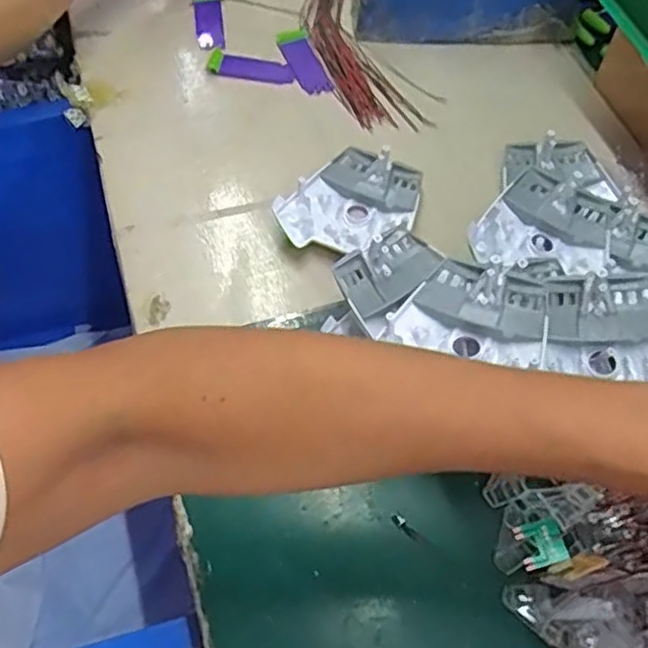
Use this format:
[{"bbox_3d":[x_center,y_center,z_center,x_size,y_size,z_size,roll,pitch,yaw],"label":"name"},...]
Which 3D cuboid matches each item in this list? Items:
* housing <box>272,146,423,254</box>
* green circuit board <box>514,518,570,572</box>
[{"bbox_3d":[0.024,-0.093,0.520,0.082,0.024,0.108,34,65,18],"label":"housing"},{"bbox_3d":[0.124,0.126,0.388,0.025,0.005,0.025,-22,55,14],"label":"green circuit board"}]

